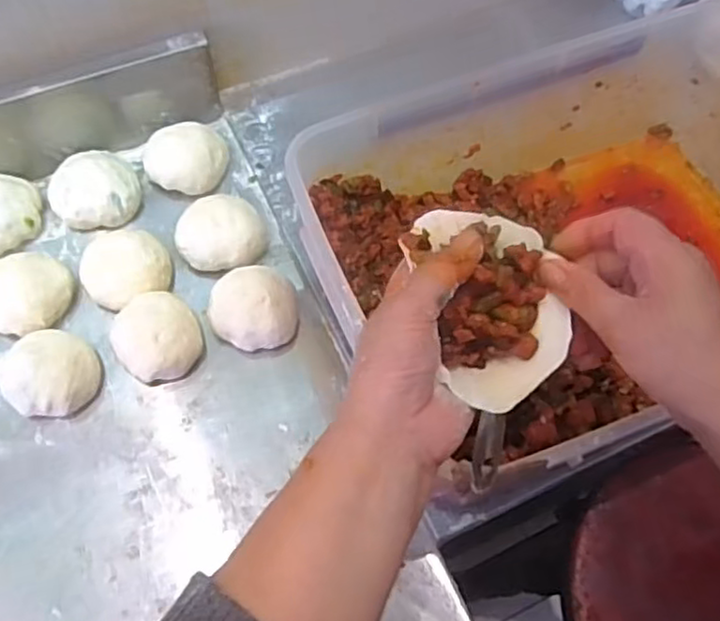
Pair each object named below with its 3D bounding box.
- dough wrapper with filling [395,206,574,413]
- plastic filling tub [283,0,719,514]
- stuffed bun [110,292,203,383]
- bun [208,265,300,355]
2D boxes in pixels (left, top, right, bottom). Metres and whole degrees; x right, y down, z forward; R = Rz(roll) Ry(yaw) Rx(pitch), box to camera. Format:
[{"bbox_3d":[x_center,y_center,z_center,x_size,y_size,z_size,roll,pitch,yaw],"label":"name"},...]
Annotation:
[{"bbox_3d":[0.072,-0.010,0.372,0.074,0.034,0.115,-13,65,-9],"label":"dough wrapper with filling"},{"bbox_3d":[0.175,-0.054,0.548,0.442,0.153,0.312,-21,65,-13],"label":"plastic filling tub"},{"bbox_3d":[-0.169,0.021,0.574,0.069,0.043,0.077,-30,67,-16],"label":"stuffed bun"},{"bbox_3d":[-0.093,0.000,0.582,0.076,0.045,0.060,0,62,-2],"label":"bun"}]

